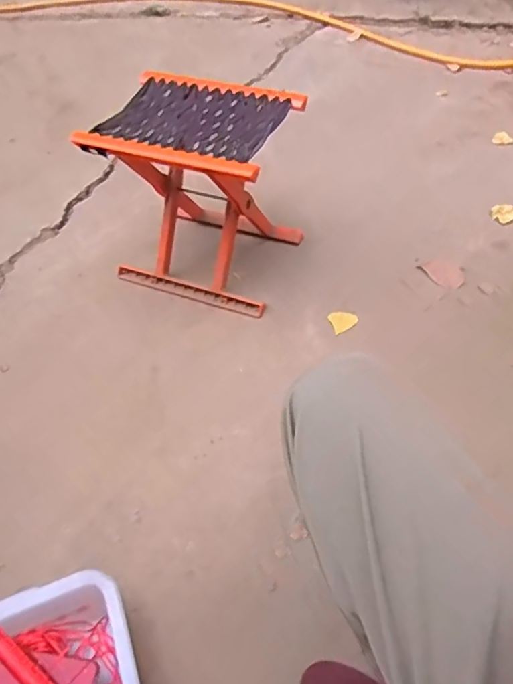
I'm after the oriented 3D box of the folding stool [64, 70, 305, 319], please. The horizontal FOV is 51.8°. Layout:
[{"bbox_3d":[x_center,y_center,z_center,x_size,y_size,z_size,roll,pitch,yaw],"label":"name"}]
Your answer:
[{"bbox_3d":[-0.100,-0.279,1.015,0.320,0.320,0.260,17,54,16],"label":"folding stool"}]

